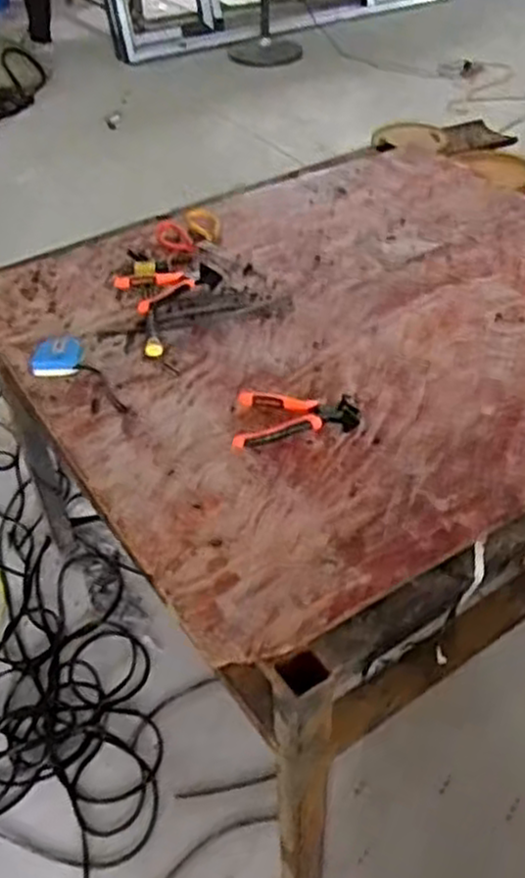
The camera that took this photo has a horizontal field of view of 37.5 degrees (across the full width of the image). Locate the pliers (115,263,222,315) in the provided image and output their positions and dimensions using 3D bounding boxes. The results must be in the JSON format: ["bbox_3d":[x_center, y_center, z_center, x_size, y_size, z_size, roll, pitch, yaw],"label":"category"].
[{"bbox_3d":[-0.162,-0.262,1.309,0.166,0.035,0.116,-30,49,-26],"label":"pliers"}]

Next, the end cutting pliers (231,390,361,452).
[{"bbox_3d":[0.039,-0.044,1.057,0.168,0.034,0.105,-8,43,-5],"label":"end cutting pliers"}]

